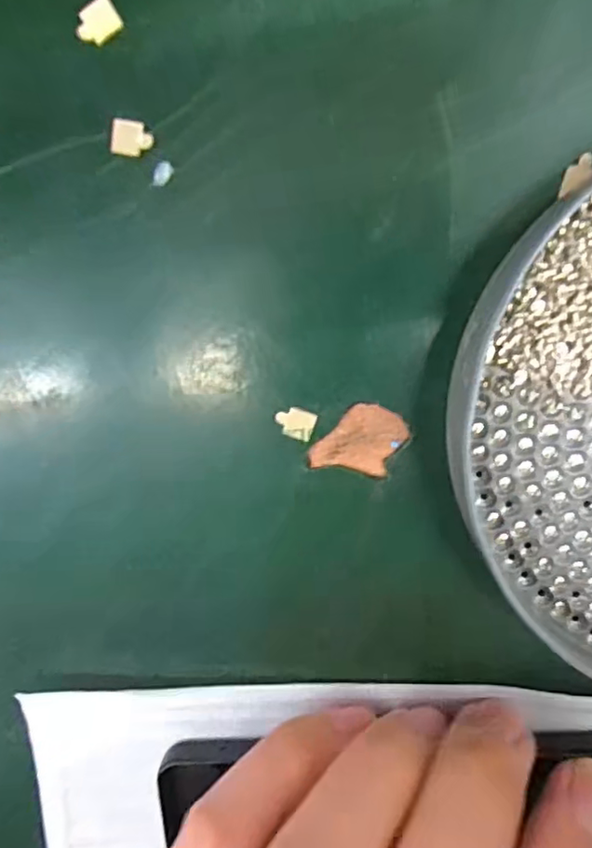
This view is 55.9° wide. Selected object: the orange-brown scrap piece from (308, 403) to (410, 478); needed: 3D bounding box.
[{"bbox_3d":[0.014,0.005,0.124,0.016,0.004,0.018,29,100,0],"label":"orange-brown scrap piece"}]

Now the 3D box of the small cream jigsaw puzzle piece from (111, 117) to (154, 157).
[{"bbox_3d":[-0.033,-0.058,0.113,0.009,0.004,0.007,9,104,5],"label":"small cream jigsaw puzzle piece"}]

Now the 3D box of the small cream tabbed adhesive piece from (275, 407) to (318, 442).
[{"bbox_3d":[0.000,0.000,0.124,0.009,0.004,0.006,21,100,2],"label":"small cream tabbed adhesive piece"}]

